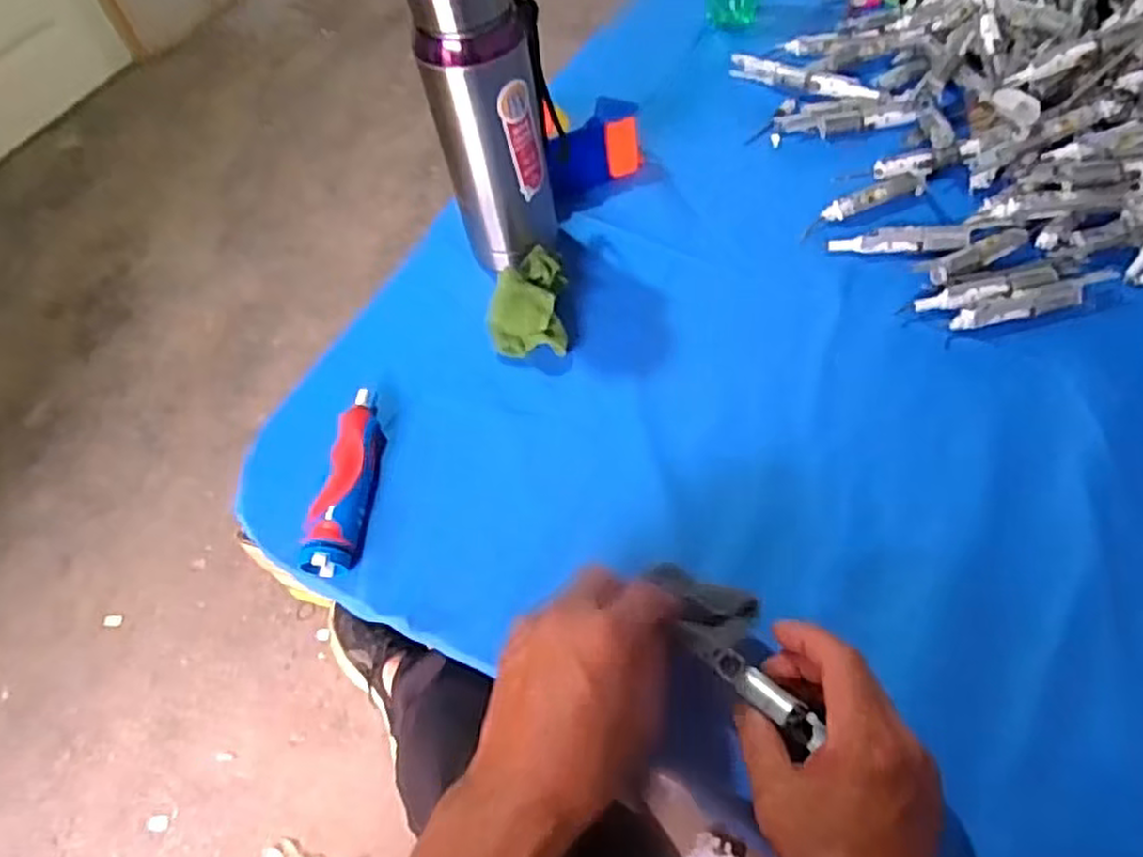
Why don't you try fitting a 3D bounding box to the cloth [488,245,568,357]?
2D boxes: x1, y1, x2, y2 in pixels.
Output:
[{"bbox_3d":[-0.033,-0.107,0.602,0.062,0.037,0.101,0,57,8],"label":"cloth"}]

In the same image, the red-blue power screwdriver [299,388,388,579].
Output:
[{"bbox_3d":[-0.157,0.034,0.538,0.036,0.030,0.148,0,55,7],"label":"red-blue power screwdriver"}]

